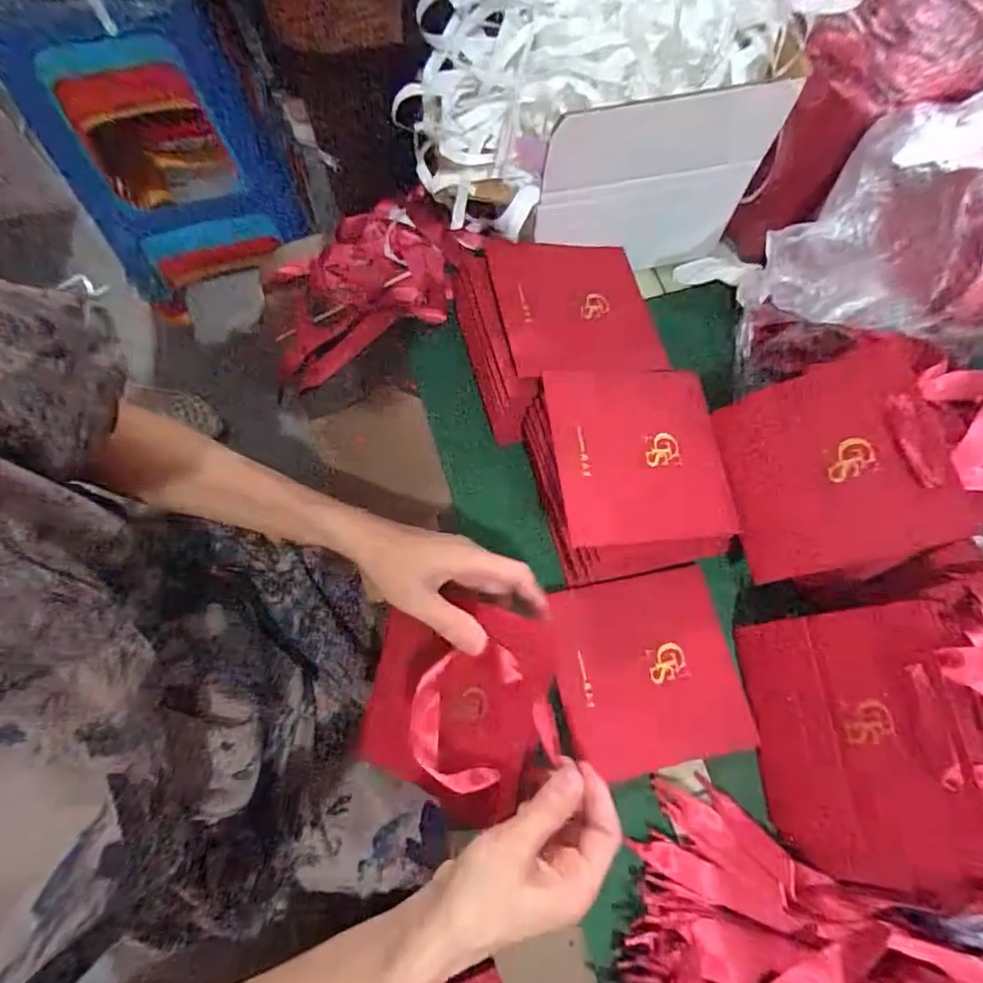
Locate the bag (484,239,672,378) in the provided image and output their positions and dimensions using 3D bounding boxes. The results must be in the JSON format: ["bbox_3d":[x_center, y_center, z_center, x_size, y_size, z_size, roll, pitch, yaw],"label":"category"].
[{"bbox_3d":[0.072,-0.162,0.465,0.142,0.013,0.141,-3,69,-18],"label":"bag"}]

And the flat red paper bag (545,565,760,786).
[{"bbox_3d":[0.120,0.138,0.418,0.134,0.010,0.139,-9,73,-5],"label":"flat red paper bag"}]

